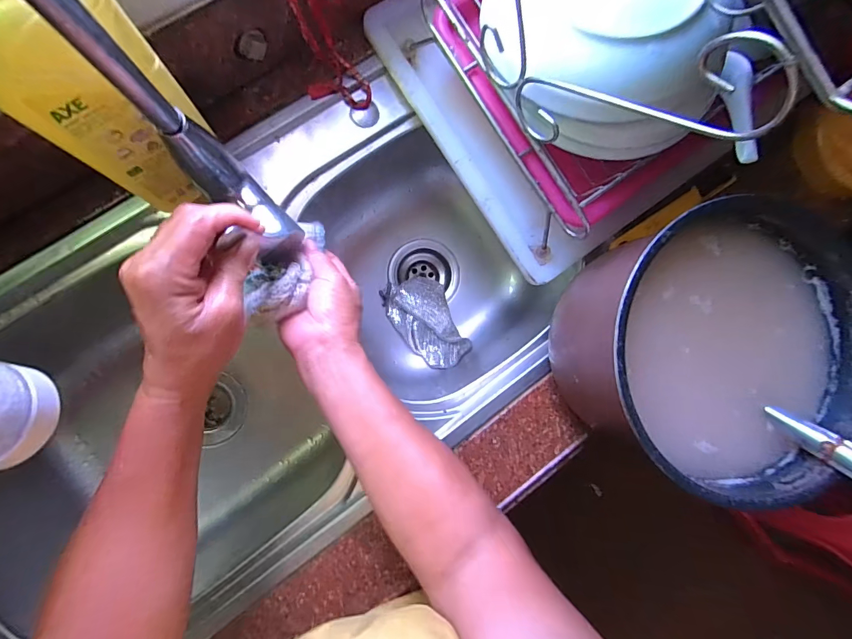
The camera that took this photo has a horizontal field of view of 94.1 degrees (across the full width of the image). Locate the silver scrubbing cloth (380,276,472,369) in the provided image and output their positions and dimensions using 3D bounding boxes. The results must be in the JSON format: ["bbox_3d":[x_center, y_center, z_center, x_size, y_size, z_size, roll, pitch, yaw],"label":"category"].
[{"bbox_3d":[0.002,0.002,0.576,0.092,0.031,0.141,-28,94,-9],"label":"silver scrubbing cloth"}]

